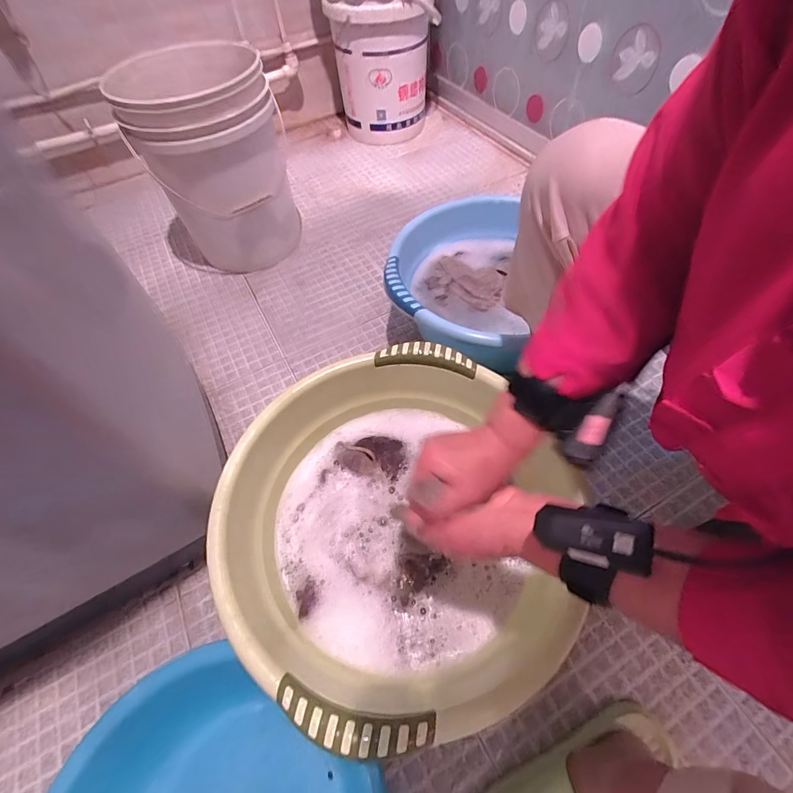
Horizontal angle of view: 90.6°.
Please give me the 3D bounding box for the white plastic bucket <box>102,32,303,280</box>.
[{"bbox_3d":[-0.398,-0.523,0.893,0.260,0.366,0.337,-20,59,-10],"label":"white plastic bucket"}]

